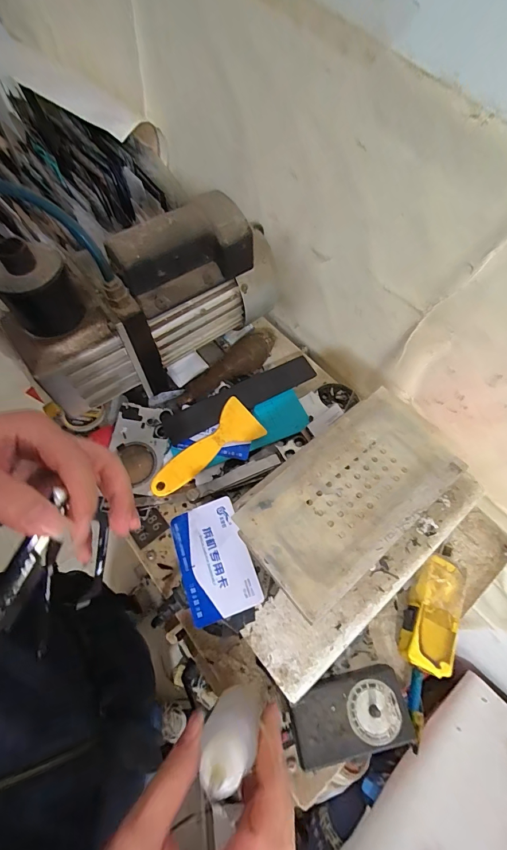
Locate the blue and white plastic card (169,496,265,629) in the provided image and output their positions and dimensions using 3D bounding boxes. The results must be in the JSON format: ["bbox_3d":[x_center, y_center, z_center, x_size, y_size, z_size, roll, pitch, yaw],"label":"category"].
[{"bbox_3d":[-0.031,0.104,0.285,0.053,0.004,0.084,-19,61,-9],"label":"blue and white plastic card"}]

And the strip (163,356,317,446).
[{"bbox_3d":[-0.014,-0.034,0.428,0.187,0.012,0.037,-27,67,-16],"label":"strip"}]

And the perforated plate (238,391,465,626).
[{"bbox_3d":[0.072,0.046,0.265,0.166,0.006,0.087,-35,70,-19],"label":"perforated plate"}]

